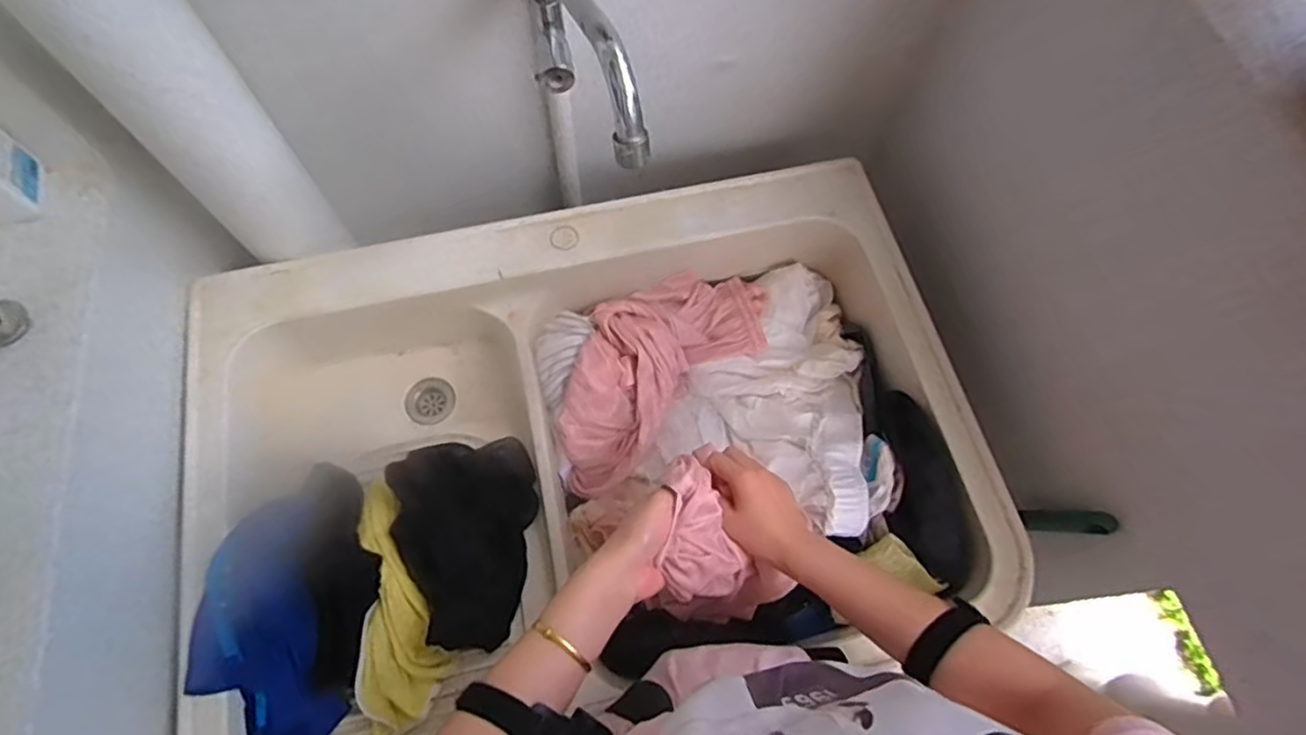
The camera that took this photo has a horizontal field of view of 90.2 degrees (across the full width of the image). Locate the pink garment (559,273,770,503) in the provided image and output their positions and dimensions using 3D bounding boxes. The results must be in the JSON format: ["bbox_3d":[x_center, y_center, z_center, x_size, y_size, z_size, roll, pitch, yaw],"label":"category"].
[{"bbox_3d":[-0.004,-0.013,0.842,0.338,0.048,0.176,-40,74,-16],"label":"pink garment"}]

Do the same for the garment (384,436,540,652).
[{"bbox_3d":[-0.200,0.182,0.711,0.135,0.099,0.228,-8,68,-5],"label":"garment"}]

